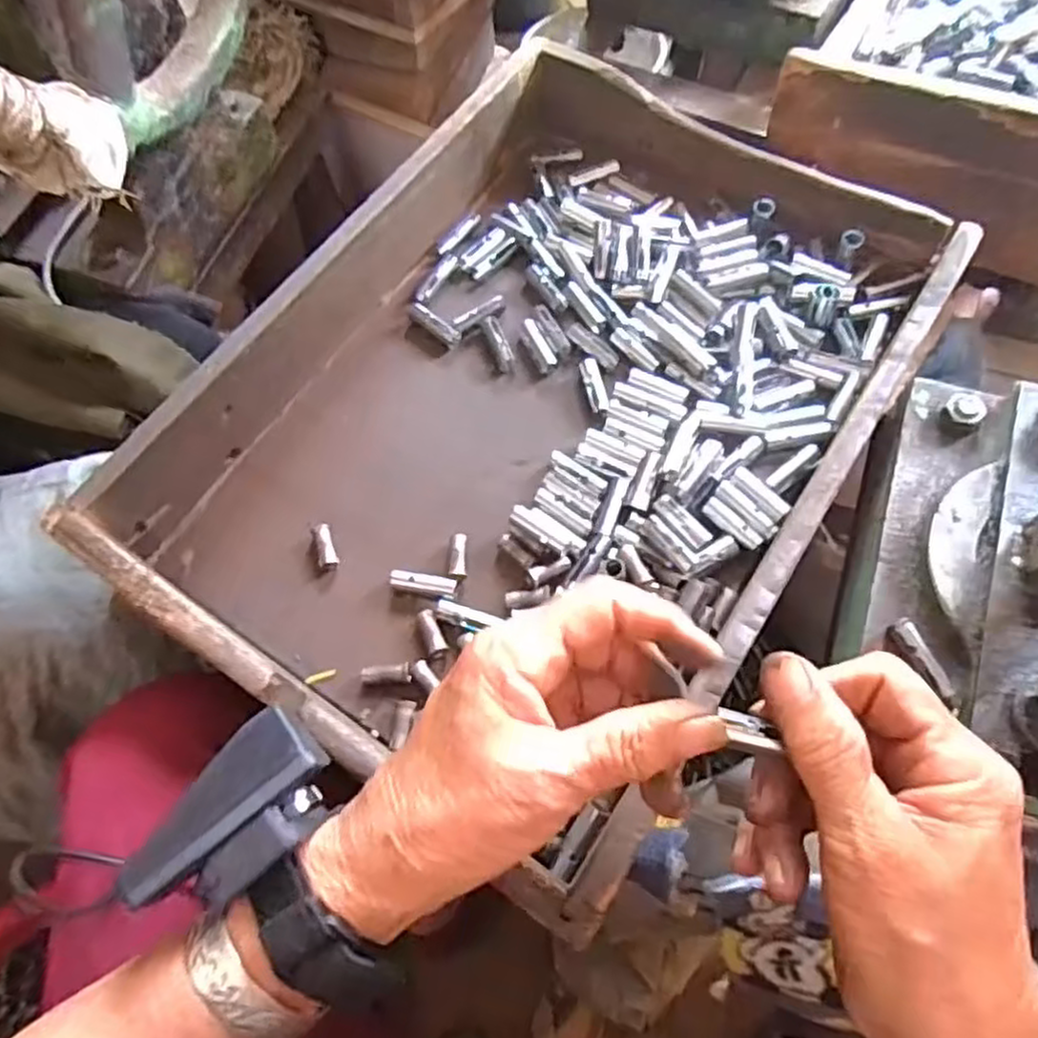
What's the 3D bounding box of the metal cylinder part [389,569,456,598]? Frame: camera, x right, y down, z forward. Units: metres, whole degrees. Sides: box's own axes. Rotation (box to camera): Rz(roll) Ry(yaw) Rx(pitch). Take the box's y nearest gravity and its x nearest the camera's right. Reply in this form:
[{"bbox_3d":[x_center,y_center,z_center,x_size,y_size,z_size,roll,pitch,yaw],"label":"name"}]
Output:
[{"bbox_3d":[-0.053,0.036,0.418,0.036,0.011,0.011,8,66,7],"label":"metal cylinder part"}]

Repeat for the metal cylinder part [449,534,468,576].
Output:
[{"bbox_3d":[-0.034,0.020,0.423,0.010,0.008,0.024,-2,65,3],"label":"metal cylinder part"}]

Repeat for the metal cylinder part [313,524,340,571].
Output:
[{"bbox_3d":[-0.110,0.015,0.426,0.010,0.007,0.027,-16,79,-4],"label":"metal cylinder part"}]

